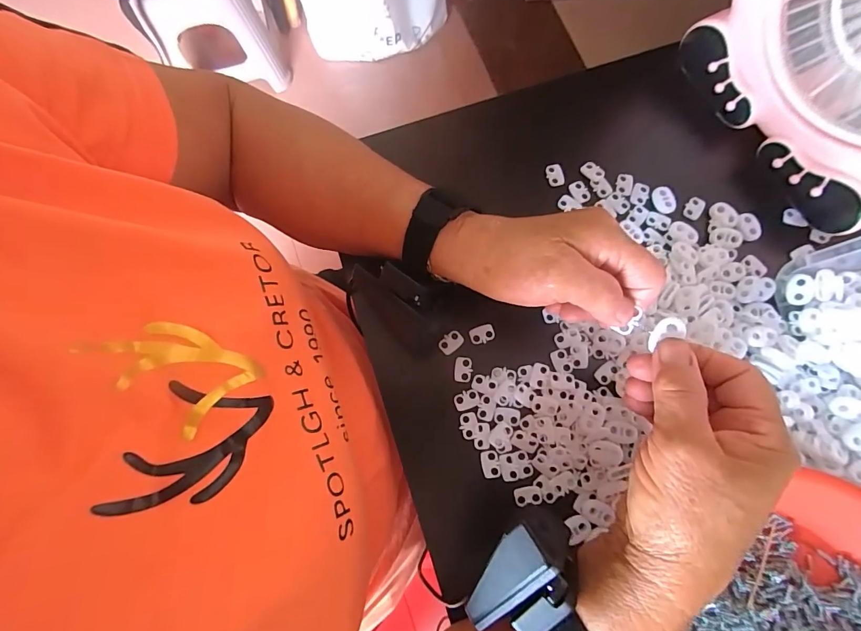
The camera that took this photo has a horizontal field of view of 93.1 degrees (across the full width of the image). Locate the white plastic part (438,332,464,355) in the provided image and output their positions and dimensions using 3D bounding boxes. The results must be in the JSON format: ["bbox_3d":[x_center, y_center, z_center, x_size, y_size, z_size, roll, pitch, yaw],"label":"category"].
[{"bbox_3d":[0.016,0.021,0.310,0.019,0.004,0.014,-44,81,-7],"label":"white plastic part"}]

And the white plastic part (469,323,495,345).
[{"bbox_3d":[0.040,0.014,0.311,0.019,0.004,0.013,-19,80,-2],"label":"white plastic part"}]

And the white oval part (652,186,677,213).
[{"bbox_3d":[0.188,-0.093,0.328,0.015,0.005,0.022,-10,79,-1],"label":"white oval part"}]

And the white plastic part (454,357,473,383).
[{"bbox_3d":[0.025,0.041,0.306,0.014,0.004,0.019,0,79,1],"label":"white plastic part"}]

